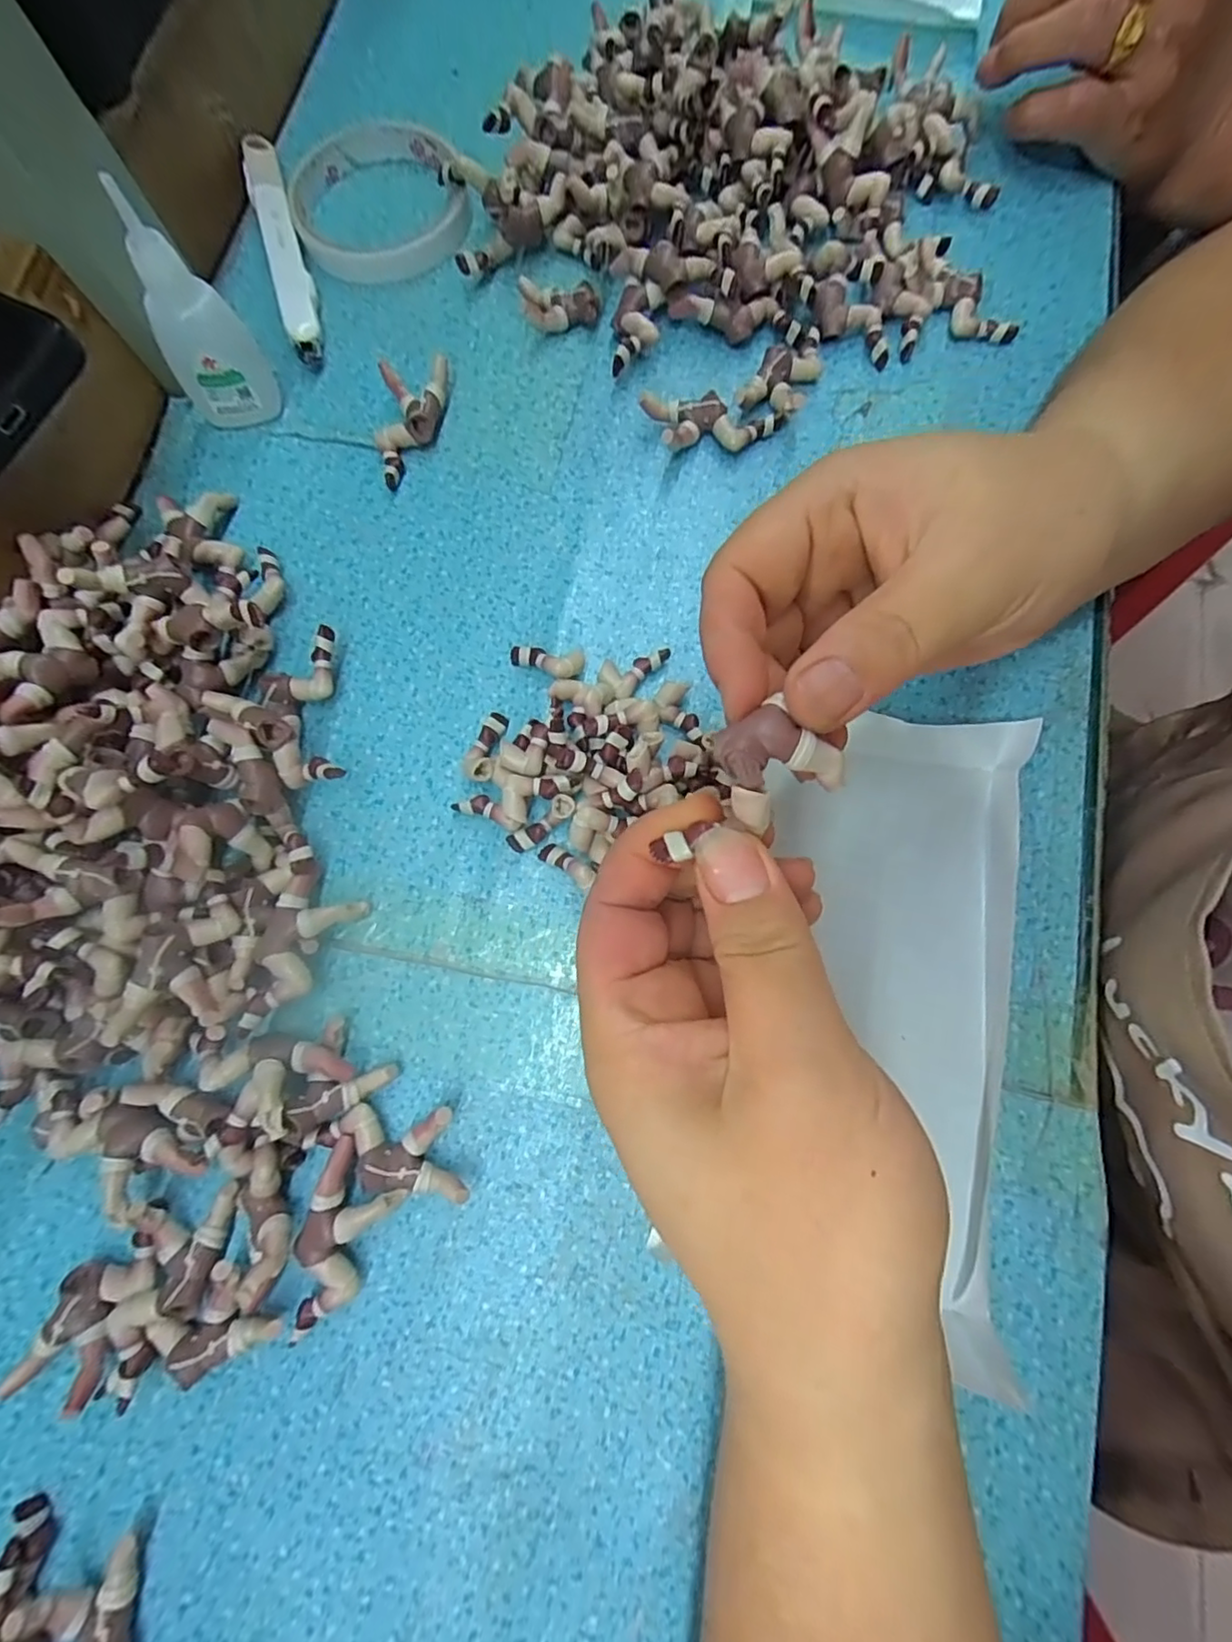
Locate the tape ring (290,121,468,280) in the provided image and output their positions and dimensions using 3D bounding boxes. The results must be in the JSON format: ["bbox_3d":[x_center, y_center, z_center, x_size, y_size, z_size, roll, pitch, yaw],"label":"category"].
[{"bbox_3d":[-0.114,-0.302,0.292,0.080,0.012,0.091,-13,77,-2],"label":"tape ring"}]

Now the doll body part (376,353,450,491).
[{"bbox_3d":[-0.088,-0.171,0.260,0.027,0.015,0.055,3,77,1],"label":"doll body part"}]

